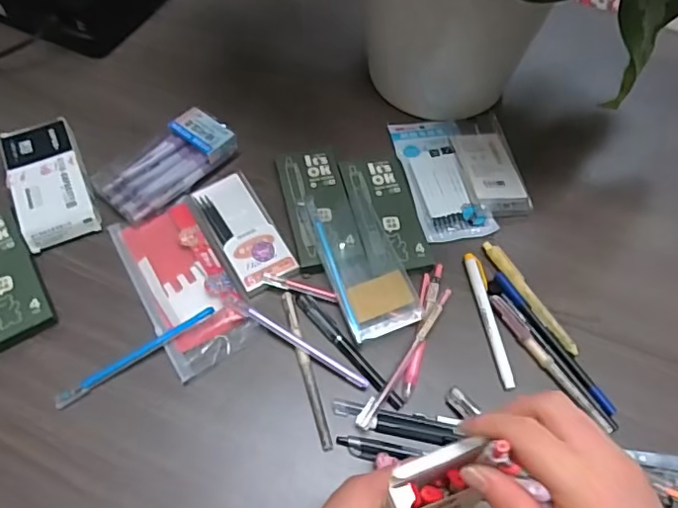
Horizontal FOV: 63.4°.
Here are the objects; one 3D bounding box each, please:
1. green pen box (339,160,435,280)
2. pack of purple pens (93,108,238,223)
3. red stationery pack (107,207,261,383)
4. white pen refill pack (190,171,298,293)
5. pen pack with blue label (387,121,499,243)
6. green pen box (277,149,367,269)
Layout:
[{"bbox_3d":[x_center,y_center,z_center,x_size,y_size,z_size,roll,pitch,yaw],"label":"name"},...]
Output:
[{"bbox_3d":[0.045,-0.042,0.578,0.067,0.018,0.142,-13,62,-9],"label":"green pen box"},{"bbox_3d":[-0.189,-0.101,0.598,0.075,0.025,0.143,39,66,18],"label":"pack of purple pens"},{"bbox_3d":[-0.153,0.024,0.537,0.087,0.012,0.182,-30,66,-17],"label":"red stationery pack"},{"bbox_3d":[-0.099,-0.028,0.567,0.058,0.006,0.151,-25,64,-15],"label":"white pen refill pack"},{"bbox_3d":[0.114,-0.089,0.617,0.077,0.009,0.166,-10,61,-7],"label":"pen pack with blue label"},{"bbox_3d":[-0.021,-0.053,0.577,0.065,0.013,0.149,-10,61,-7],"label":"green pen box"}]

